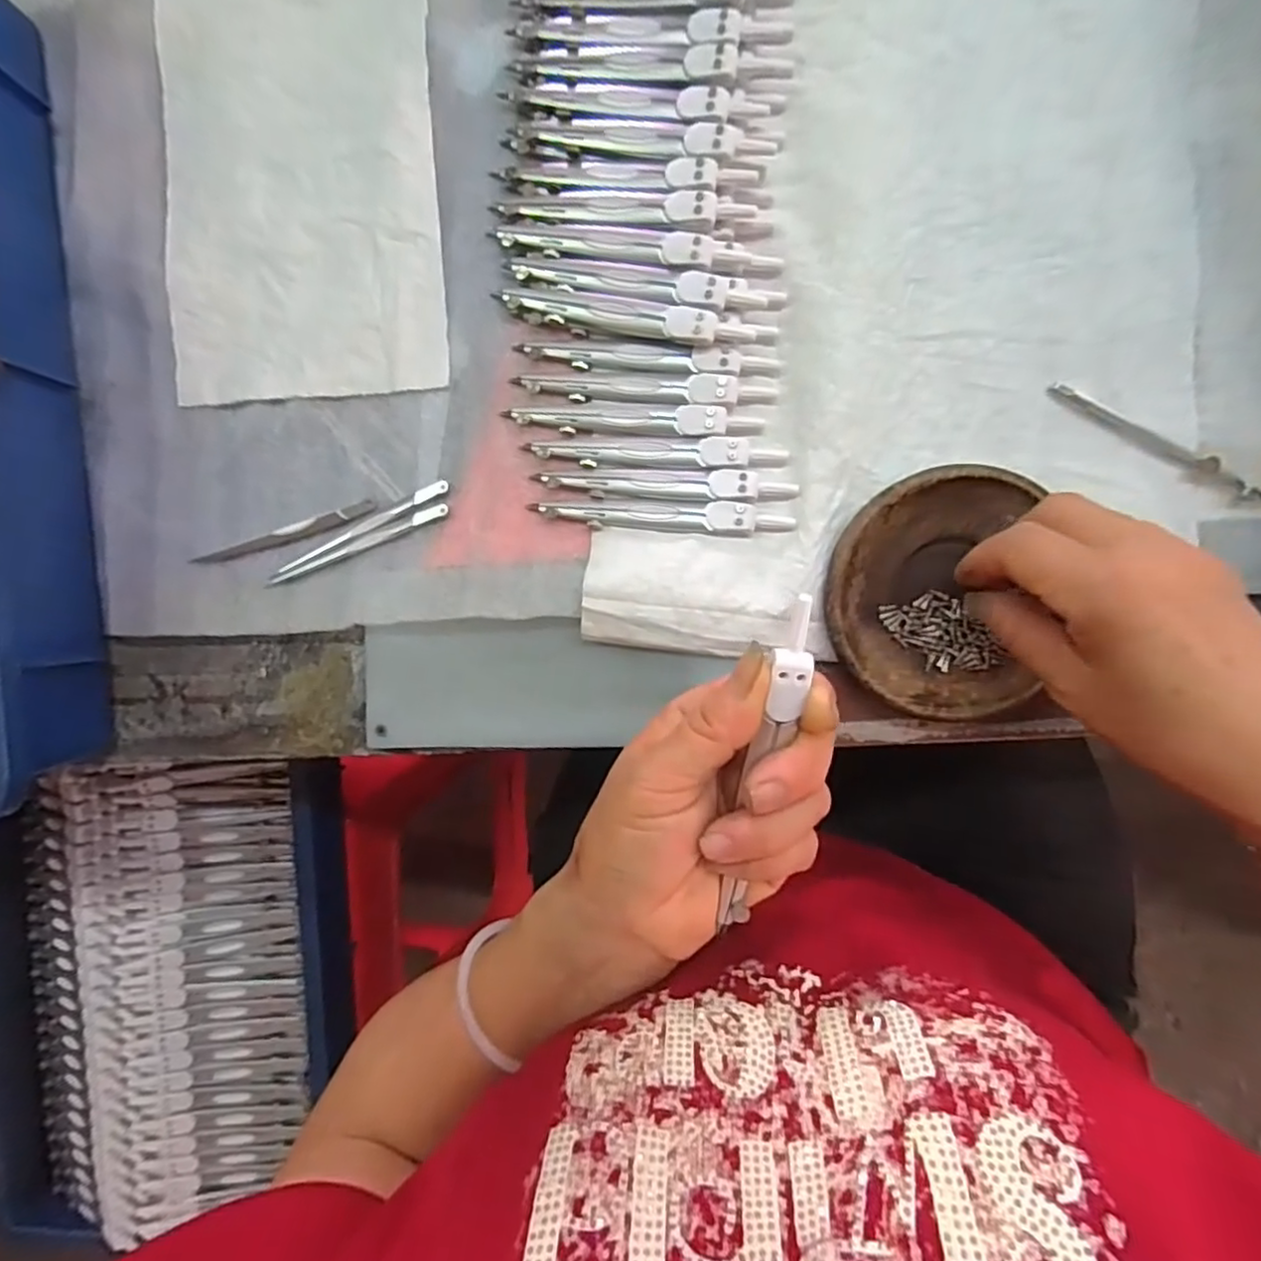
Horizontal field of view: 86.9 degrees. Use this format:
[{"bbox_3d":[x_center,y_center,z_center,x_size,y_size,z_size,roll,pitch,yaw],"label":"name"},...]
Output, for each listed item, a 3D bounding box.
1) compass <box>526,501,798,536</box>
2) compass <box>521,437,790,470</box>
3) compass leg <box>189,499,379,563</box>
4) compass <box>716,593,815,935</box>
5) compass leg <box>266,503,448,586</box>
[{"bbox_3d":[0.014,-0.056,0.328,0.128,0.007,0.014,3,94,7],"label":"compass"},{"bbox_3d":[0.011,-0.088,0.329,0.128,0.005,0.014,3,94,7],"label":"compass"},{"bbox_3d":[-0.185,-0.052,0.353,0.103,0.008,0.008,-16,92,8],"label":"compass leg"},{"bbox_3d":[0.045,0.048,0.232,0.018,0.010,0.125,14,109,6],"label":"compass"},{"bbox_3d":[-0.145,-0.045,0.353,0.105,0.004,0.007,-21,91,8],"label":"compass leg"}]

